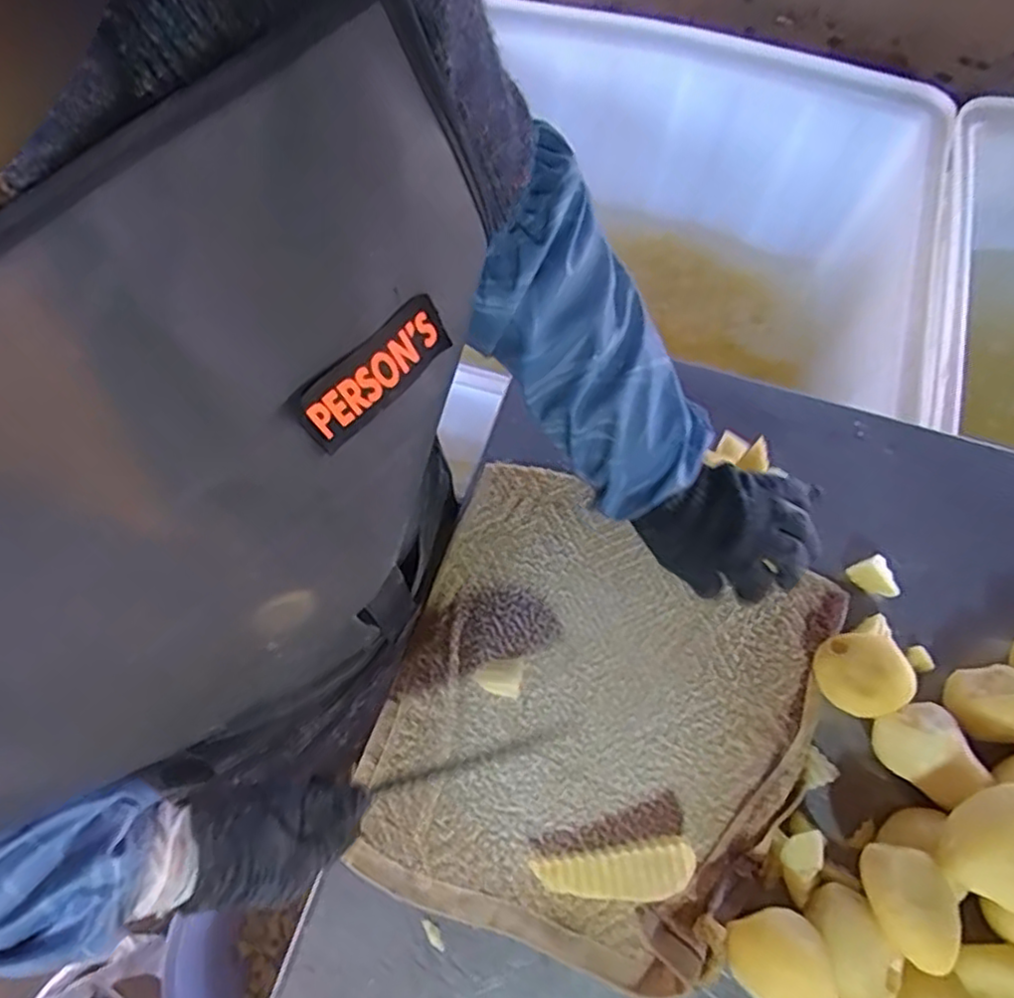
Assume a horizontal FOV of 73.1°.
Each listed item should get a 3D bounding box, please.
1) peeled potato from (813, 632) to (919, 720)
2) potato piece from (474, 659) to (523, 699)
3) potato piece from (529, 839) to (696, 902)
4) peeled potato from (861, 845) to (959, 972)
[{"bbox_3d":[0.260,0.129,0.503,0.053,0.054,0.060,-15,68,-4],"label":"peeled potato"},{"bbox_3d":[-0.006,0.138,0.532,0.035,0.012,0.027,9,69,5],"label":"potato piece"},{"bbox_3d":[0.074,0.260,0.471,0.106,0.028,0.032,-9,68,-2],"label":"potato piece"},{"bbox_3d":[0.256,0.259,0.435,0.043,0.033,0.070,-5,69,0],"label":"peeled potato"}]

